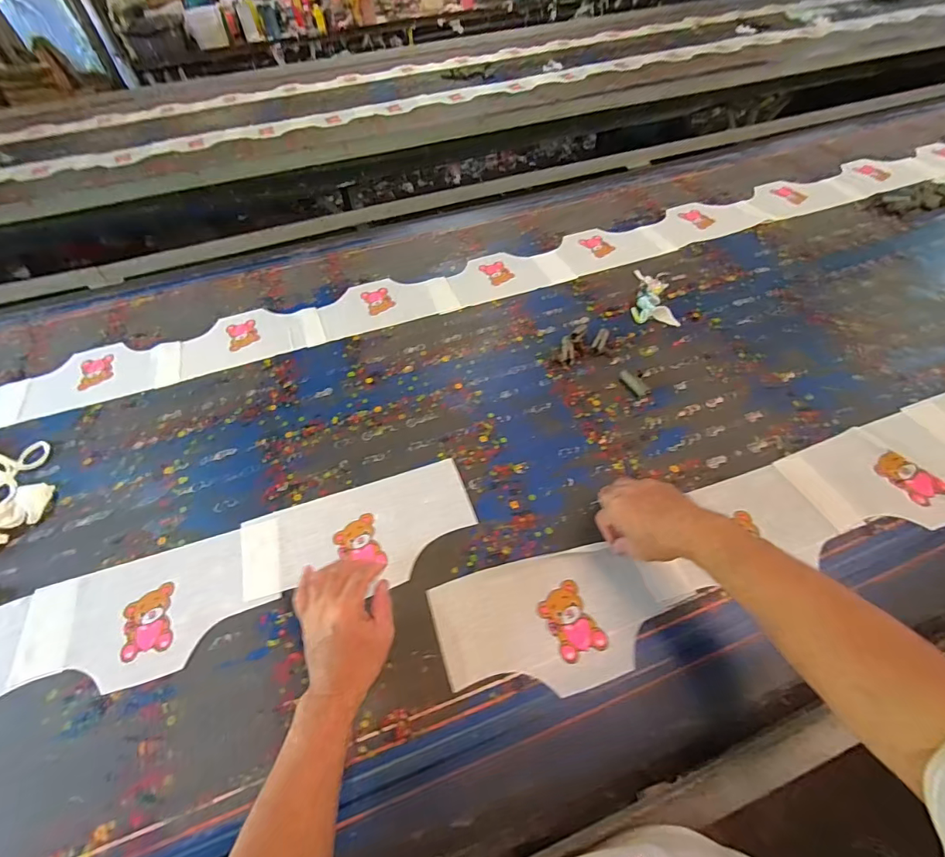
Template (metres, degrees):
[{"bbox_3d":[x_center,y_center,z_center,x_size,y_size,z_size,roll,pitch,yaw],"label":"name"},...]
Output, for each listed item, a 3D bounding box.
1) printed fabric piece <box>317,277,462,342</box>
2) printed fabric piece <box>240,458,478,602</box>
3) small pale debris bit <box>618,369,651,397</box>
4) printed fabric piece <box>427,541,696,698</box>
[{"bbox_3d":[-0.186,-0.276,0.944,0.284,0.011,0.154,-18,58,-11],"label":"printed fabric piece"},{"bbox_3d":[-0.158,0.152,0.623,0.321,0.011,0.162,-16,54,-11],"label":"printed fabric piece"},{"bbox_3d":[0.285,-0.079,0.772,0.021,0.014,0.065,-27,56,-14],"label":"small pale debris bit"},{"bbox_3d":[0.119,0.237,0.553,0.323,0.010,0.156,-9,54,-5],"label":"printed fabric piece"}]

